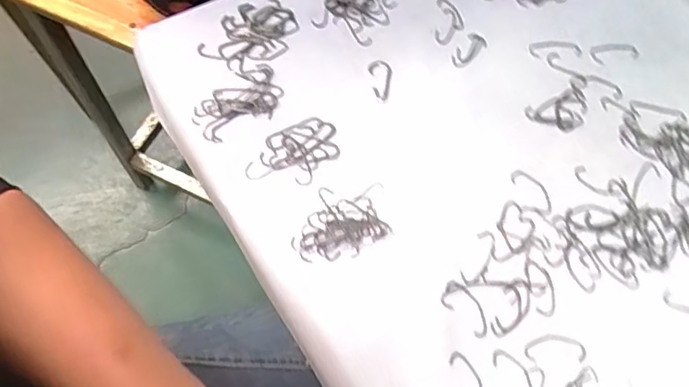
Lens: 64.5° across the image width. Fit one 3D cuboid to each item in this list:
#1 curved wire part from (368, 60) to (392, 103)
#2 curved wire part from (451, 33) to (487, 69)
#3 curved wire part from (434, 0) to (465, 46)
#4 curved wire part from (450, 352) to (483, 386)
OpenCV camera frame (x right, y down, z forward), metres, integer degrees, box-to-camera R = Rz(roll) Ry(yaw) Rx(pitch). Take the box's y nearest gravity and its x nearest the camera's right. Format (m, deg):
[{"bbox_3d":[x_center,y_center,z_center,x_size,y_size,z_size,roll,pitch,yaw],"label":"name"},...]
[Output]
[{"bbox_3d":[0.027,-0.090,0.431,0.018,0.004,0.037,9,66,3],"label":"curved wire part"},{"bbox_3d":[0.101,-0.116,0.444,0.017,0.004,0.039,39,71,15],"label":"curved wire part"},{"bbox_3d":[0.088,-0.144,0.457,0.024,0.004,0.050,7,66,3],"label":"curved wire part"},{"bbox_3d":[0.078,0.119,0.340,0.015,0.004,0.041,-14,67,-7],"label":"curved wire part"}]

